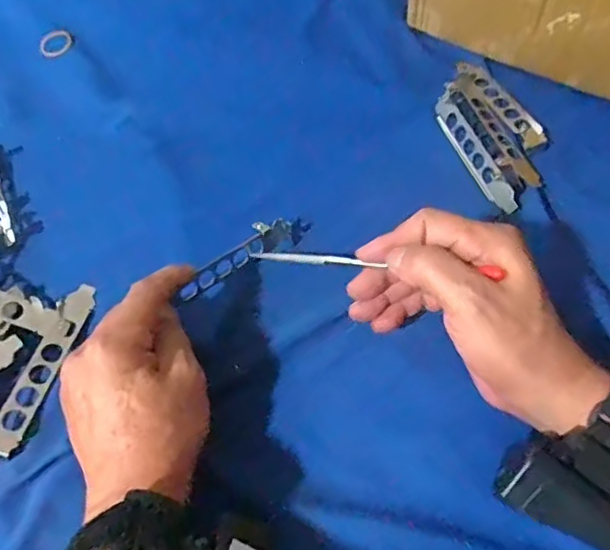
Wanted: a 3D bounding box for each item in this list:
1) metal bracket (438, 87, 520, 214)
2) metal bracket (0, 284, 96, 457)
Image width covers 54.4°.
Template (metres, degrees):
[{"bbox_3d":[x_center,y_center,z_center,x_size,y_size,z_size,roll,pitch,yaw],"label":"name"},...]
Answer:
[{"bbox_3d":[0.131,-0.095,0.459,0.016,0.015,0.118,-15,59,-10],"label":"metal bracket"},{"bbox_3d":[-0.164,0.054,0.373,0.022,0.009,0.118,13,59,8],"label":"metal bracket"}]

